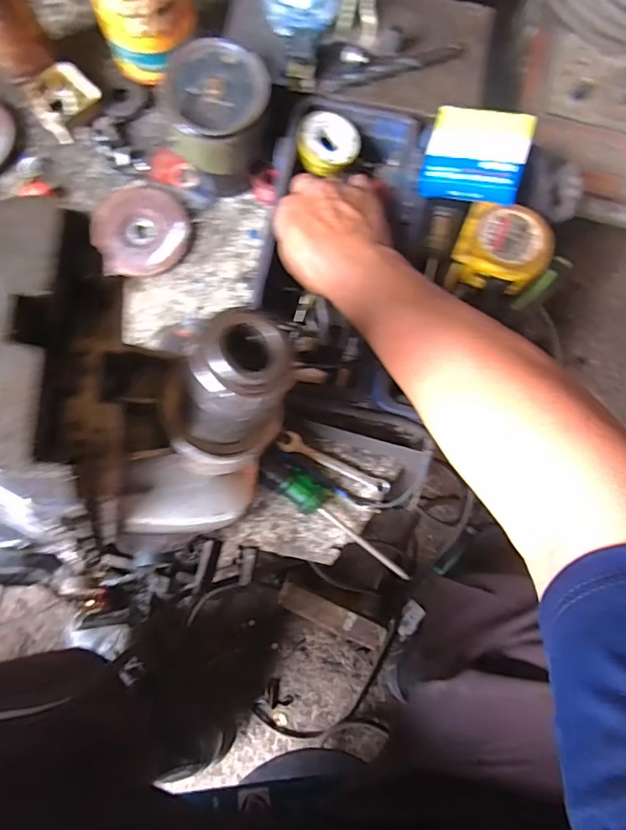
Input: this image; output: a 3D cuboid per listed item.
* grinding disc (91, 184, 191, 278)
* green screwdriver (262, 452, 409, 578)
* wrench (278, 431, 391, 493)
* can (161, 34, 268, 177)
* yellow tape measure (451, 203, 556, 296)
[{"bbox_3d":[-0.174,-0.189,0.506,0.092,0.019,0.097,-17,81,-5],"label":"grinding disc"},{"bbox_3d":[0.023,0.092,0.465,0.166,0.039,0.029,34,80,4],"label":"green screwdriver"},{"bbox_3d":[0.021,0.048,0.487,0.113,0.007,0.019,26,80,2],"label":"wrench"},{"bbox_3d":[-0.082,-0.269,0.447,0.083,0.062,0.088,0,80,-2],"label":"can"},{"bbox_3d":[0.161,-0.143,0.424,0.074,0.026,0.072,22,79,2],"label":"yellow tape measure"}]

